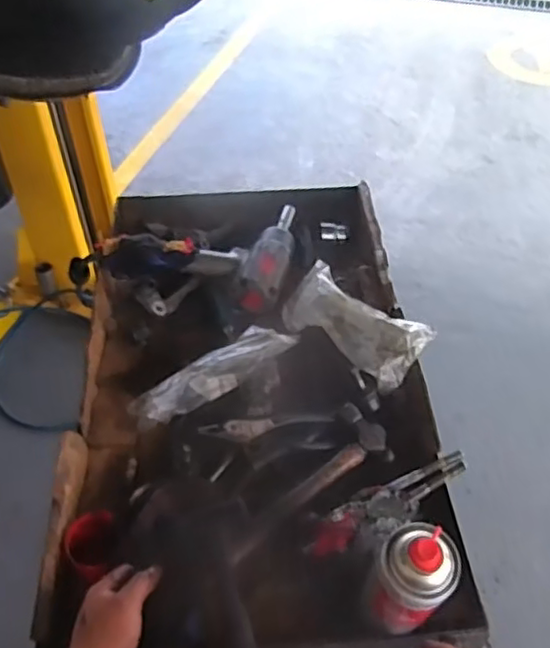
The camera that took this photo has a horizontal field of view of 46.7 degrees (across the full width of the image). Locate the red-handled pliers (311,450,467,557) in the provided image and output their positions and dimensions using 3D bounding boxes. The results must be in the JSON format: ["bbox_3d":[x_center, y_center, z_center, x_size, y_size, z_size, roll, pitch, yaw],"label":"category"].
[{"bbox_3d":[0.132,0.205,0.741,0.218,0.038,0.055,-20,50,-18],"label":"red-handled pliers"}]

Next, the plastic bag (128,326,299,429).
[{"bbox_3d":[-0.087,0.068,0.891,0.241,0.043,0.062,-26,51,-22],"label":"plastic bag"}]

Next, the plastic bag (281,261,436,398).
[{"bbox_3d":[0.110,-0.010,0.940,0.105,0.058,0.245,-33,54,-27],"label":"plastic bag"}]

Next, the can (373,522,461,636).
[{"bbox_3d":[0.121,0.243,0.580,0.069,0.168,0.064,24,51,21],"label":"can"}]

